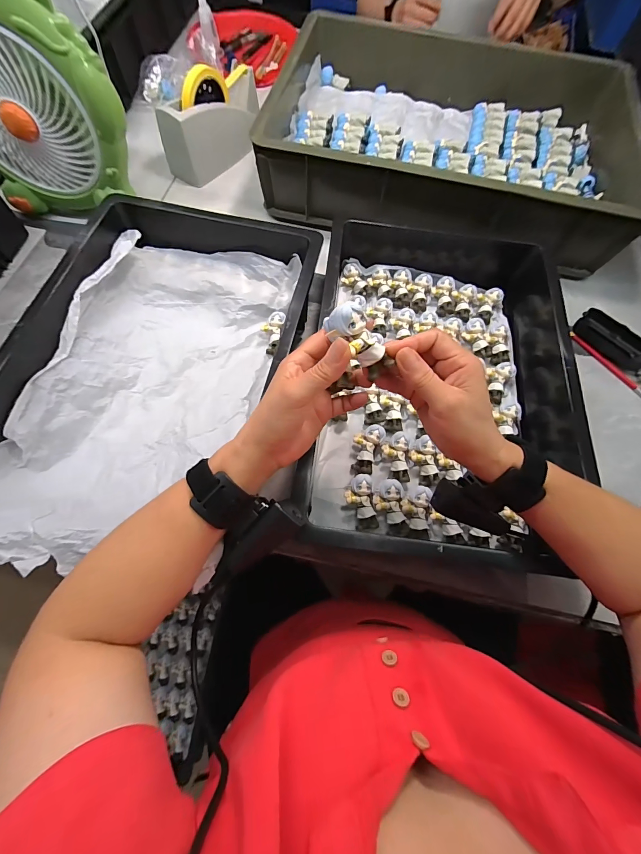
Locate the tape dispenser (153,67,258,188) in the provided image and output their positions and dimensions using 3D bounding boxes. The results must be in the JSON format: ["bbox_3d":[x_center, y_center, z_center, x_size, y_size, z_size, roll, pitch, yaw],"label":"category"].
[{"bbox_3d":[-0.177,-0.532,0.583,0.094,0.111,0.196,42,72,13],"label":"tape dispenser"}]

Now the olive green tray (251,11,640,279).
[{"bbox_3d":[0.220,-0.511,0.579,0.573,0.112,0.418,12,69,2],"label":"olive green tray"}]

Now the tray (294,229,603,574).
[{"bbox_3d":[0.160,-0.088,0.434,0.332,0.085,0.484,8,68,0],"label":"tray"}]

